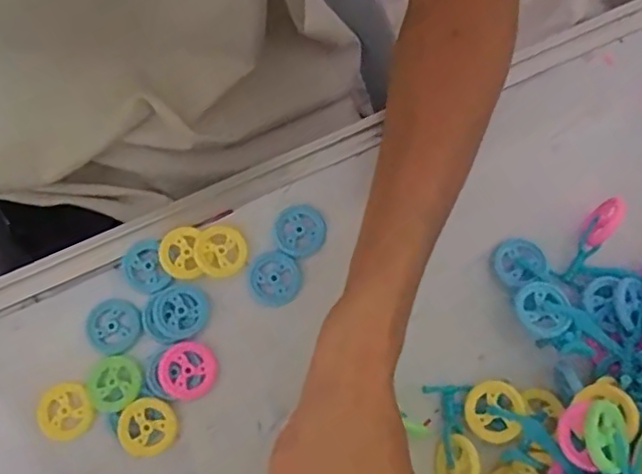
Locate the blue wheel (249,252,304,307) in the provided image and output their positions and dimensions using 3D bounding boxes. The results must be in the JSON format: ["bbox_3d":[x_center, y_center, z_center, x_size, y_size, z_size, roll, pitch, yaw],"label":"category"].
[{"bbox_3d":[-0.026,0.024,0.334,0.028,0.007,0.029,0,76,1],"label":"blue wheel"}]

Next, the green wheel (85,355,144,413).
[{"bbox_3d":[-0.112,0.079,0.316,0.032,0.008,0.028,-5,76,0],"label":"green wheel"}]

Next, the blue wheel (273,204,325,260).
[{"bbox_3d":[-0.012,-0.004,0.336,0.028,0.004,0.030,0,76,1],"label":"blue wheel"}]

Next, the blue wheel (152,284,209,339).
[{"bbox_3d":[-0.078,0.041,0.325,0.029,0.005,0.029,0,76,1],"label":"blue wheel"}]

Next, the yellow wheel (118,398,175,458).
[{"bbox_3d":[-0.092,0.101,0.312,0.030,0.010,0.028,0,76,1],"label":"yellow wheel"}]

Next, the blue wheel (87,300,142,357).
[{"bbox_3d":[-0.115,0.049,0.326,0.029,0.004,0.029,0,76,1],"label":"blue wheel"}]

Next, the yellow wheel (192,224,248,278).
[{"bbox_3d":[-0.057,0.008,0.333,0.028,0.004,0.030,0,76,1],"label":"yellow wheel"}]

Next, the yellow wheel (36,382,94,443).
[{"bbox_3d":[-0.138,0.094,0.316,0.029,0.004,0.030,0,76,1],"label":"yellow wheel"}]

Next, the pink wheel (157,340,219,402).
[{"bbox_3d":[-0.072,0.072,0.317,0.030,0.007,0.030,0,76,1],"label":"pink wheel"}]

